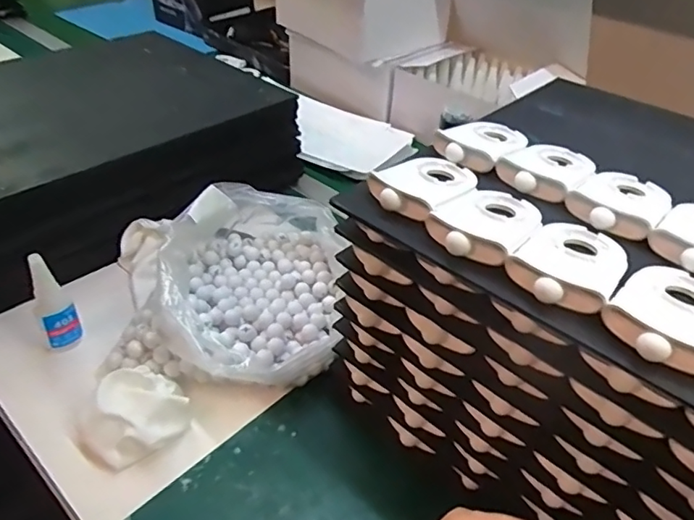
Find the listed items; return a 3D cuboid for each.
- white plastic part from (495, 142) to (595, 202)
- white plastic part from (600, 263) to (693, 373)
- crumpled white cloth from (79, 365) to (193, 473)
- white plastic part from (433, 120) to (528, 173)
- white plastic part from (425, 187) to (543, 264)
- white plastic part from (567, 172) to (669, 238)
[{"bbox_3d":[0.157,-0.074,0.425,0.060,0.015,0.086,28,45,27],"label":"white plastic part"},{"bbox_3d":[0.182,0.026,0.302,0.057,0.013,0.088,31,46,30],"label":"white plastic part"},{"bbox_3d":[-0.178,0.129,0.461,0.082,0.039,0.065,-18,43,-24],"label":"crumpled white cloth"},{"bbox_3d":[0.113,-0.100,0.448,0.055,0.014,0.088,31,46,30],"label":"white plastic part"},{"bbox_3d":[0.095,-0.029,0.361,0.058,0.014,0.087,26,44,26],"label":"white plastic part"},{"bbox_3d":[0.196,-0.043,0.389,0.057,0.015,0.083,32,47,31],"label":"white plastic part"}]

